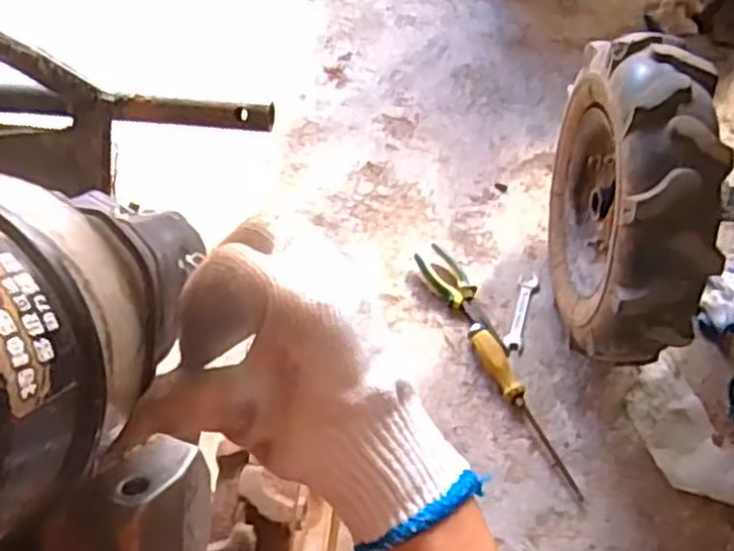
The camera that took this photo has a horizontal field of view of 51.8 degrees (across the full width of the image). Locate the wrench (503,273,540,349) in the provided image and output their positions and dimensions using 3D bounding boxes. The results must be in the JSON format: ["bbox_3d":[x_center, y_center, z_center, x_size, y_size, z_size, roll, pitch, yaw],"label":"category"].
[{"bbox_3d":[0.261,0.061,1.281,0.034,0.014,0.155,14,57,11],"label":"wrench"}]

